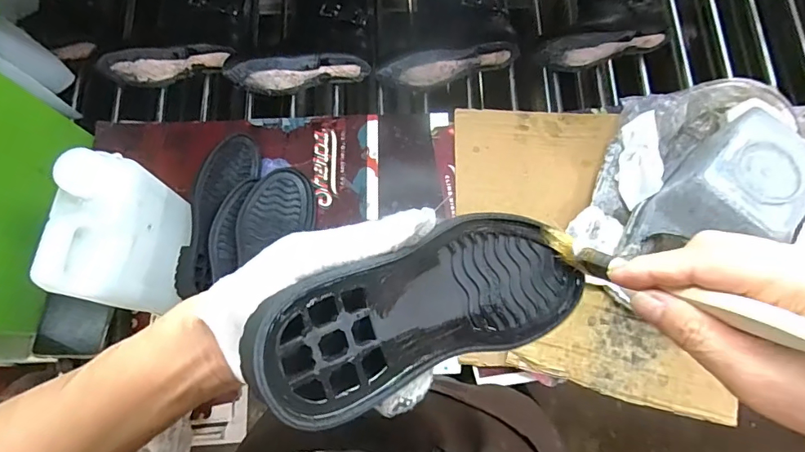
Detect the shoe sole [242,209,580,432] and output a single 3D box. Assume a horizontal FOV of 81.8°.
[{"bbox_3d":[0.022,0.036,0.237,0.201,0.019,0.068,-12,73,-39],"label":"shoe sole"}]

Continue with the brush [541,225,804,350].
[{"bbox_3d":[0.125,0.028,0.232,0.013,0.147,0.025,-41,115,-10],"label":"brush"}]

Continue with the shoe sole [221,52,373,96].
[{"bbox_3d":[-0.145,-0.212,0.643,0.191,0.062,0.023,-6,76,-2],"label":"shoe sole"}]

